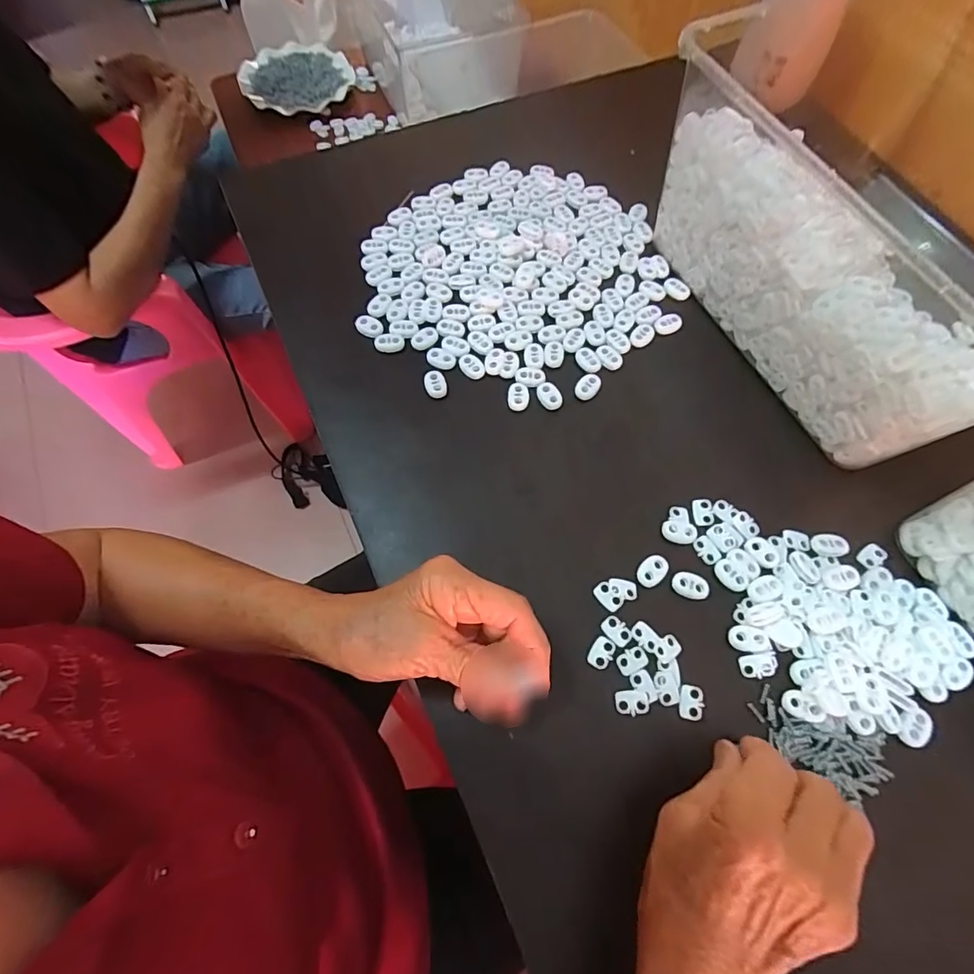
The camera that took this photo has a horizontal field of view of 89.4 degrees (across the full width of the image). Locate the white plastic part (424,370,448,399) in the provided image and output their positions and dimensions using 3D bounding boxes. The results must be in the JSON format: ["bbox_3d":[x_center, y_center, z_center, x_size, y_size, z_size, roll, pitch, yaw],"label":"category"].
[{"bbox_3d":[-0.039,-0.077,0.371,0.016,0.005,0.021,-15,70,-6],"label":"white plastic part"}]

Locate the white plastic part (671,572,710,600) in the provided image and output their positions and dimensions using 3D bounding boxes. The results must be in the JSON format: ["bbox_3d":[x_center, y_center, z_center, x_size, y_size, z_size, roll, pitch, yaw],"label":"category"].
[{"bbox_3d":[0.130,0.063,0.315,0.022,0.005,0.015,21,70,7],"label":"white plastic part"}]

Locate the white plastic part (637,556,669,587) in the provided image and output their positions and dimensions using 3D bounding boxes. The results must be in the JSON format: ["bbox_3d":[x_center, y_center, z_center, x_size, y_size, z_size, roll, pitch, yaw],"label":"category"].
[{"bbox_3d":[0.108,0.055,0.318,0.016,0.004,0.022,43,74,14],"label":"white plastic part"}]

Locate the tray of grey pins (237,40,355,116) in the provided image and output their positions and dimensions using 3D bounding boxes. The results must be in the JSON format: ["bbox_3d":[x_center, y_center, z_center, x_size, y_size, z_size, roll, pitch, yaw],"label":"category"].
[{"bbox_3d":[-0.324,-0.700,0.839,0.176,0.024,0.176,41,73,14],"label":"tray of grey pins"}]

